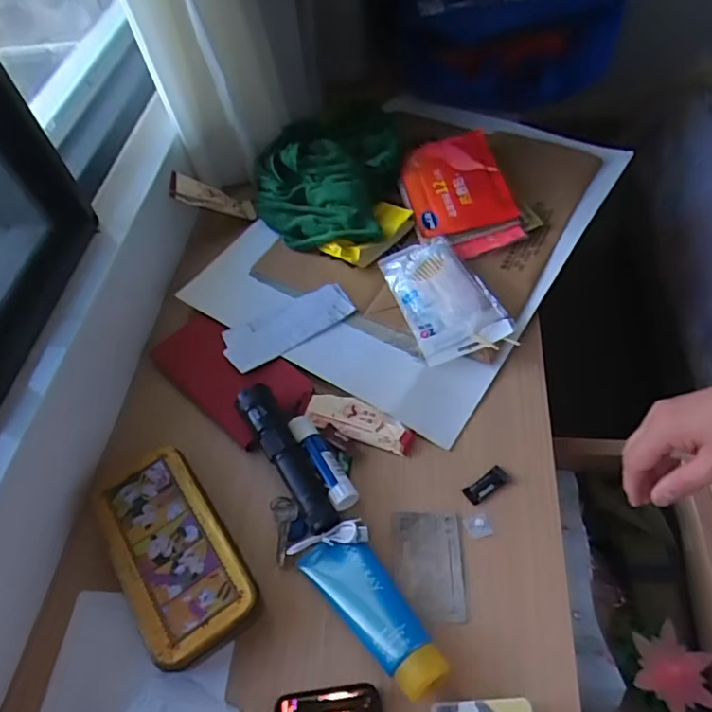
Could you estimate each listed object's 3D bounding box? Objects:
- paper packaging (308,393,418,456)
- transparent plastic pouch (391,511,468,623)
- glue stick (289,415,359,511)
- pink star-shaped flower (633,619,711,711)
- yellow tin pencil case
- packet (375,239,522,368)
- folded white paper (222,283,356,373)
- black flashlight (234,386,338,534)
[{"bbox_3d":[0.004,0.064,0.554,0.111,0.008,0.037,17,62,14],"label":"paper packaging"},{"bbox_3d":[0.061,0.177,0.471,0.058,0.004,0.089,-4,54,5],"label":"transparent plastic pouch"},{"bbox_3d":[-0.032,0.098,0.522,0.022,0.018,0.103,-28,55,-13],"label":"glue stick"},{"bbox_3d":[0.272,0.267,0.472,0.069,0.012,0.063,34,65,28],"label":"pink star-shaped flower"},{"bbox_3d":[-0.160,0.167,0.478,0.089,0.024,0.179,-33,62,-15],"label":"yellow tin pencil case"},{"bbox_3d":[0.097,-0.066,0.617,0.093,0.022,0.162,-19,54,-6],"label":"packet"},{"bbox_3d":[-0.075,-0.037,0.618,0.146,0.012,0.061,-26,55,-11],"label":"folded white paper"},{"bbox_3d":[-0.064,0.092,0.514,0.032,0.034,0.153,-31,61,-13],"label":"black flashlight"}]

